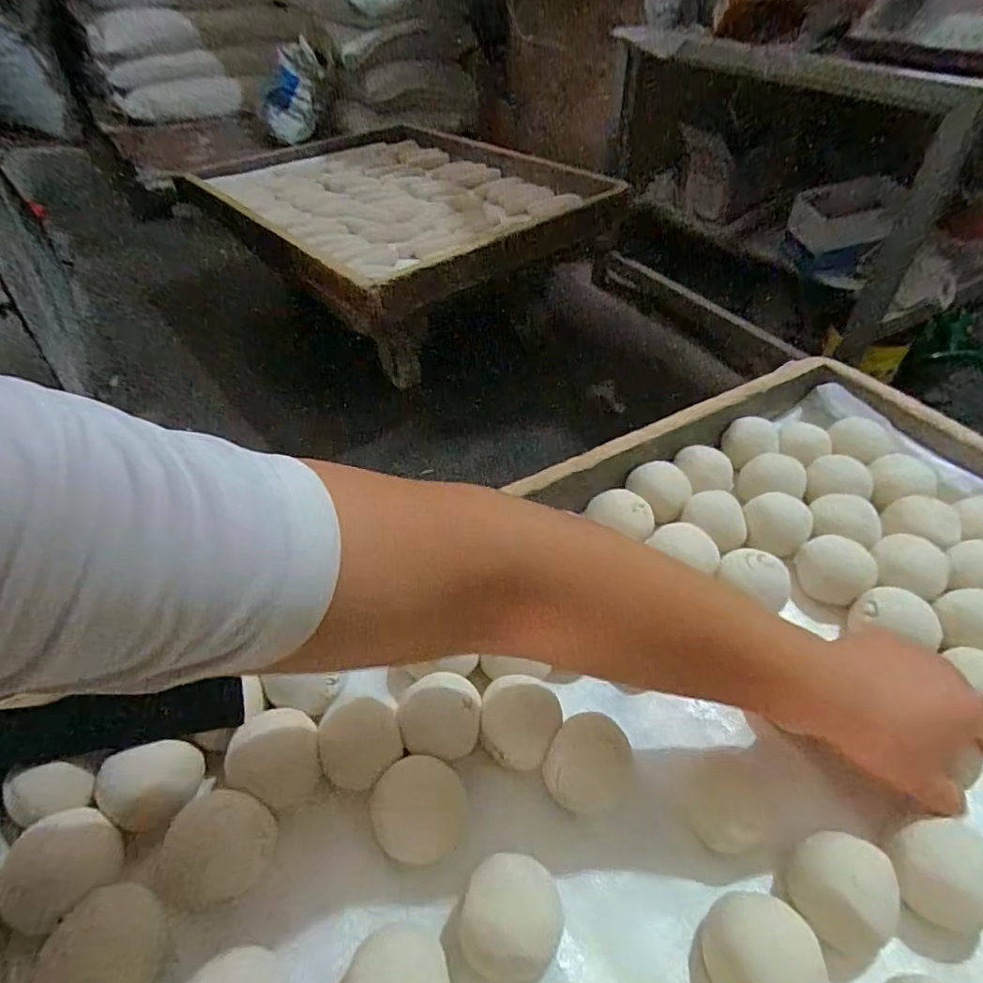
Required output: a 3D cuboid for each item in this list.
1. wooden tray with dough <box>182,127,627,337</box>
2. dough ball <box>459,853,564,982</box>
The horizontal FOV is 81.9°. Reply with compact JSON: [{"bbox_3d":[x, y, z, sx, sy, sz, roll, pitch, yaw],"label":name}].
[{"bbox_3d":[-0.248,-0.616,1.217,0.565,0.089,0.898,-34,52,-24],"label":"wooden tray with dough"},{"bbox_3d":[0.009,0.226,0.301,0.053,0.039,0.054,15,47,12],"label":"dough ball"}]

